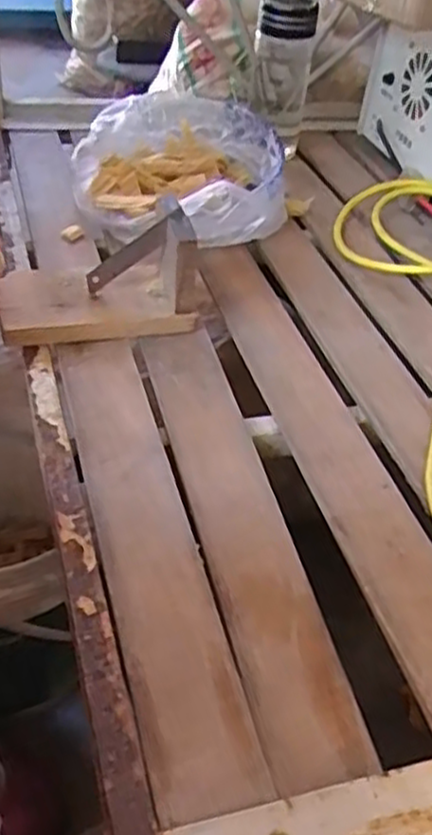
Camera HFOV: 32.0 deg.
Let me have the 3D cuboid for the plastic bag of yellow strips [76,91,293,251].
[{"bbox_3d":[-0.040,-0.286,0.840,0.226,0.068,0.285,2,47,-1],"label":"plastic bag of yellow strips"}]

